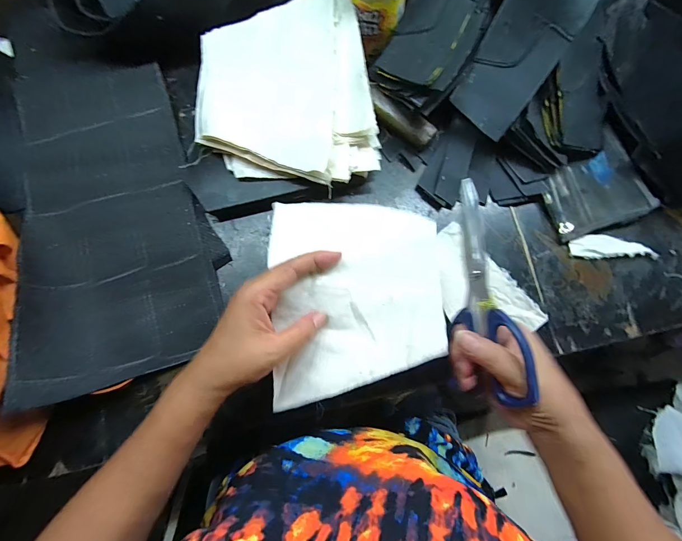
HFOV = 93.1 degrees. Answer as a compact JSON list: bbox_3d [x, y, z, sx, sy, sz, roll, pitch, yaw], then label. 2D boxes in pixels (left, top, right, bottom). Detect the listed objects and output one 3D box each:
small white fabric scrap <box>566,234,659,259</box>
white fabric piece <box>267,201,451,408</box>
[{"bbox_3d":[0.332,-0.028,0.394,0.102,0.009,0.029,3,78,0],"label":"small white fabric scrap"},{"bbox_3d":[0.015,0.025,0.300,0.156,0.025,0.185,-1,80,-1],"label":"white fabric piece"}]

